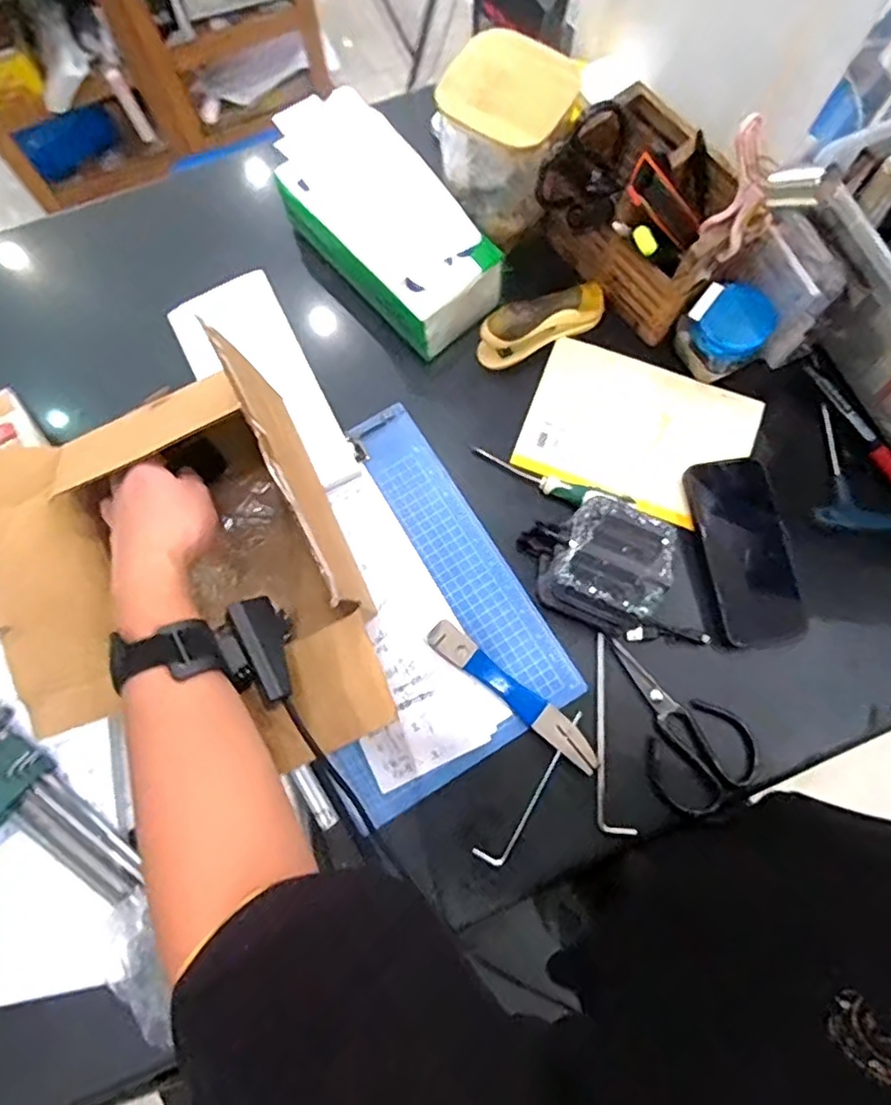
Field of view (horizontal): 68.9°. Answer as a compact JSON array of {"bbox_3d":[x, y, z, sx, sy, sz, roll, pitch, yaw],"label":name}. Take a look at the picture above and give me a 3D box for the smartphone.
[{"bbox_3d":[0.267,-0.001,0.572,0.074,0.007,0.164,-14,85,-3],"label":"smartphone"}]

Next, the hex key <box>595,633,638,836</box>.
[{"bbox_3d":[0.131,0.151,0.543,0.029,0.005,0.161,-6,76,-1],"label":"hex key"}]

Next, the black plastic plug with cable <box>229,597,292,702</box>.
[{"bbox_3d":[-0.112,0.060,0.421,0.027,0.026,0.066,-27,78,-6],"label":"black plastic plug with cable"}]

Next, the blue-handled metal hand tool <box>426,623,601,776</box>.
[{"bbox_3d":[0.058,0.120,0.550,0.173,0.008,0.026,38,80,9],"label":"blue-handled metal hand tool"}]

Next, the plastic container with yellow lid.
[{"bbox_3d":[0.056,-0.359,0.560,0.112,0.130,0.092,18,77,5],"label":"plastic container with yellow lid"}]

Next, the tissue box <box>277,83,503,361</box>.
[{"bbox_3d":[-0.057,-0.307,0.606,0.106,0.070,0.238,-39,79,-8],"label":"tissue box"}]

